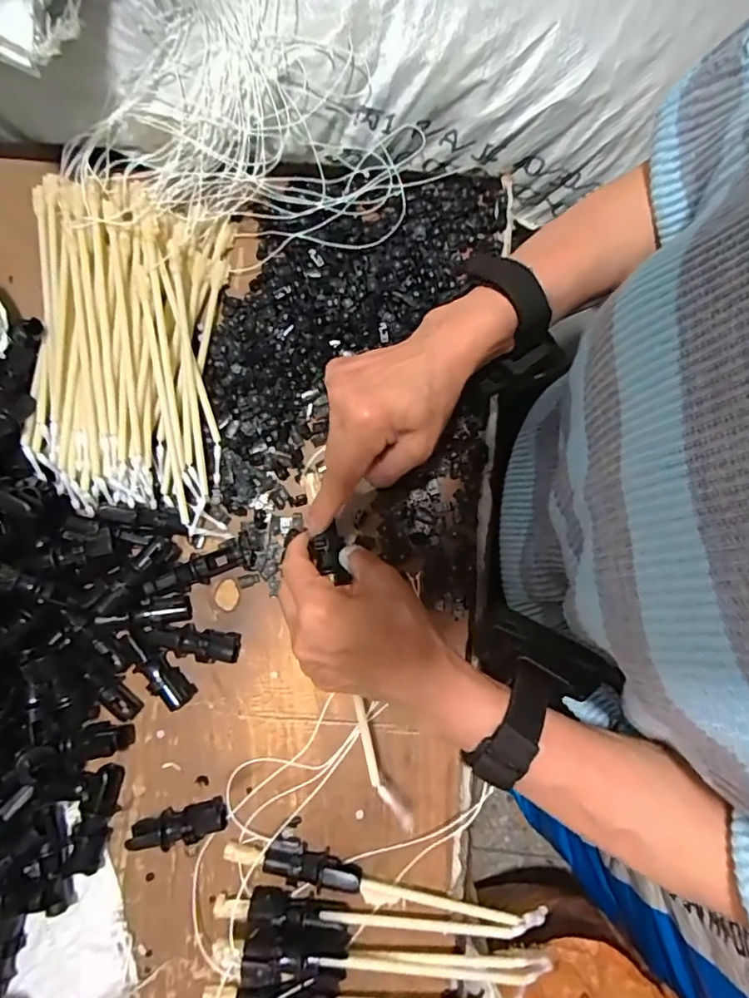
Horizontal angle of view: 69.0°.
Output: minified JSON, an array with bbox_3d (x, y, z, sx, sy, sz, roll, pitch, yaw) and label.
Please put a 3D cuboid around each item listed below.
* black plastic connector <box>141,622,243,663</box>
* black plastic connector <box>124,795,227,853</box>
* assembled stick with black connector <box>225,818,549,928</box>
[{"bbox_3d":[-0.136,0.108,0.407,0.070,0.022,0.023,9,79,1],"label":"black plastic connector"},{"bbox_3d":[-0.140,0.232,0.386,0.067,0.021,0.022,-17,80,-4],"label":"black plastic connector"},{"bbox_3d":[0.006,0.265,0.372,0.219,0.026,0.032,17,80,3],"label":"assembled stick with black connector"}]

